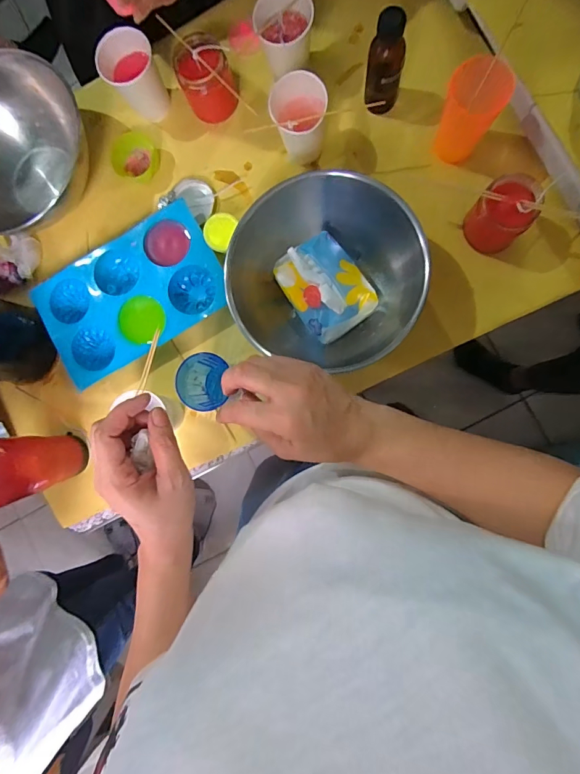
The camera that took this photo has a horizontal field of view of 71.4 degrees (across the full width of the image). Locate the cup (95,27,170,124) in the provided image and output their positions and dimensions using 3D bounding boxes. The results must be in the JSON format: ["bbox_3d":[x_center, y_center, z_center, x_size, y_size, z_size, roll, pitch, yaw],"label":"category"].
[{"bbox_3d":[-0.211,-0.424,0.552,0.064,0.085,0.069,20,92,7],"label":"cup"}]

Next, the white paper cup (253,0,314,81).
[{"bbox_3d":[-0.002,-0.443,0.523,0.069,0.088,0.071,0,89,7],"label":"white paper cup"}]

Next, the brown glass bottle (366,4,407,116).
[{"bbox_3d":[0.118,-0.390,0.494,0.047,0.121,0.036,8,90,8],"label":"brown glass bottle"}]

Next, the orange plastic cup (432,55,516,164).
[{"bbox_3d":[0.215,-0.328,0.486,0.066,0.106,0.057,18,92,7],"label":"orange plastic cup"}]

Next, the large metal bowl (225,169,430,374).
[{"bbox_3d":[0.036,-0.140,0.513,0.232,0.088,0.250,-36,85,6],"label":"large metal bowl"}]

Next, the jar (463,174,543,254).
[{"bbox_3d":[0.256,-0.207,0.490,0.063,0.074,0.064,0,89,7],"label":"jar"}]

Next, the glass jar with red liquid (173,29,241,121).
[{"bbox_3d":[-0.108,-0.408,0.537,0.068,0.080,0.064,0,89,7],"label":"glass jar with red liquid"}]

